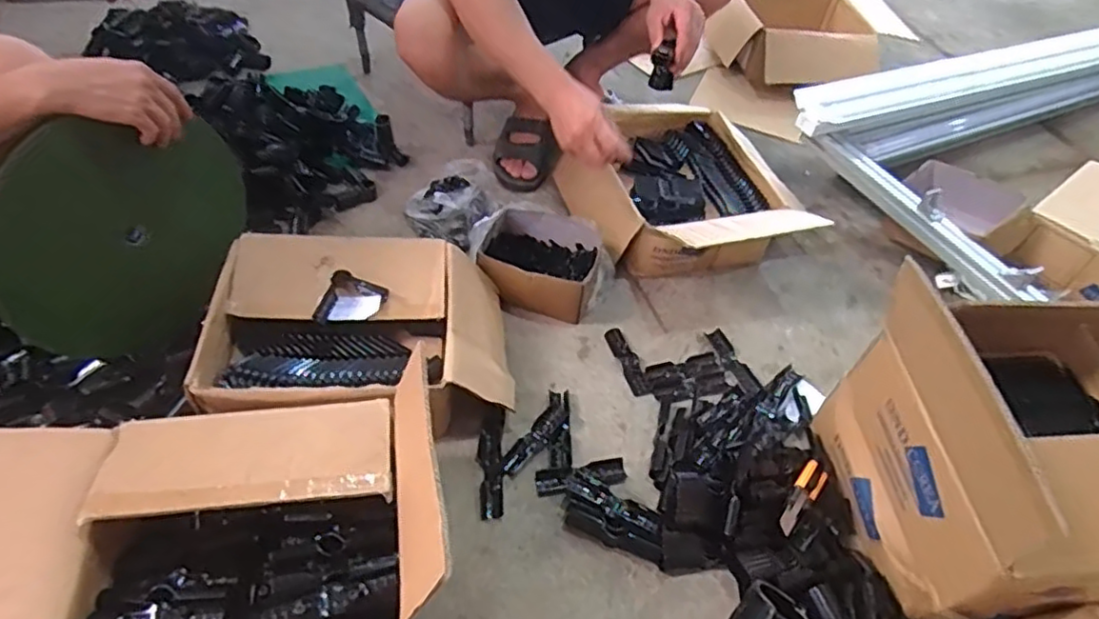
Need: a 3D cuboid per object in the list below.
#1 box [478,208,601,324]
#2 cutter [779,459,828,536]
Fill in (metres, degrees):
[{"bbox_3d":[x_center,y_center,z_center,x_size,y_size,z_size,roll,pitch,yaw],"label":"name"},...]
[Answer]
[{"bbox_3d":[-0.019,-0.079,1.146,0.202,0.081,0.184,14,49,6],"label":"box"},{"bbox_3d":[0.342,0.249,0.883,0.032,0.009,0.154,33,39,21],"label":"cutter"}]

